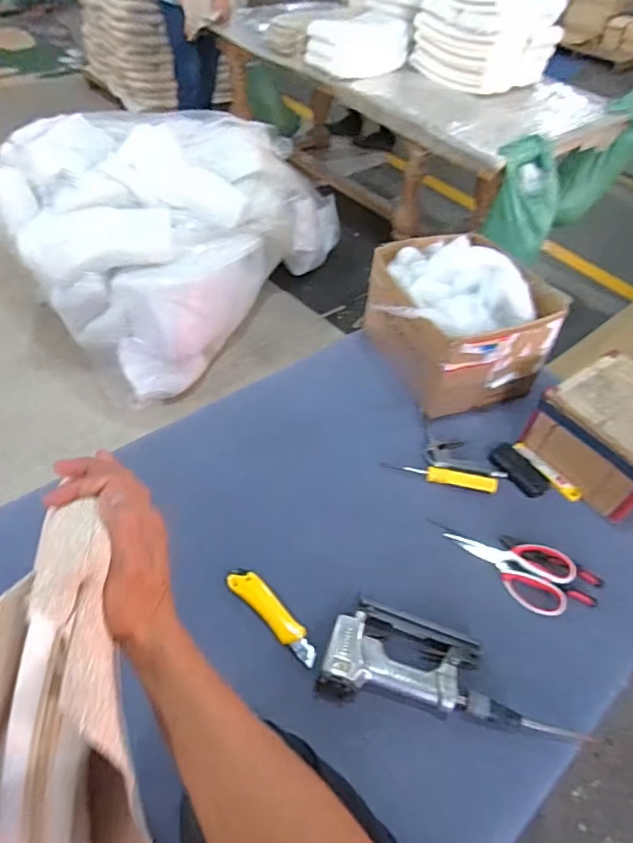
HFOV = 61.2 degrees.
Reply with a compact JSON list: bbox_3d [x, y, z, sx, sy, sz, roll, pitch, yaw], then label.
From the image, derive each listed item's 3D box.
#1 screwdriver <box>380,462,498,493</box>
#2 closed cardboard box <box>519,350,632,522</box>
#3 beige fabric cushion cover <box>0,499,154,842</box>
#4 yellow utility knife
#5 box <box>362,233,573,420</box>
[{"bbox_3d":[0.209,0.088,0.910,0.192,0.033,0.028,15,48,7],"label":"screwdriver"},{"bbox_3d":[0.514,0.019,0.922,0.211,0.122,0.209,-26,56,-27],"label":"closed cardboard box"},{"bbox_3d":[-0.172,0.267,0.369,0.113,0.400,0.091,3,11,-3],"label":"beige fabric cushion cover"},{"bbox_3d":[-0.059,0.264,0.738,0.164,0.018,0.036,36,54,24],"label":"yellow utility knife"},{"bbox_3d":[0.257,-0.203,1.044,0.298,0.202,0.308,-15,51,-19],"label":"box"}]

